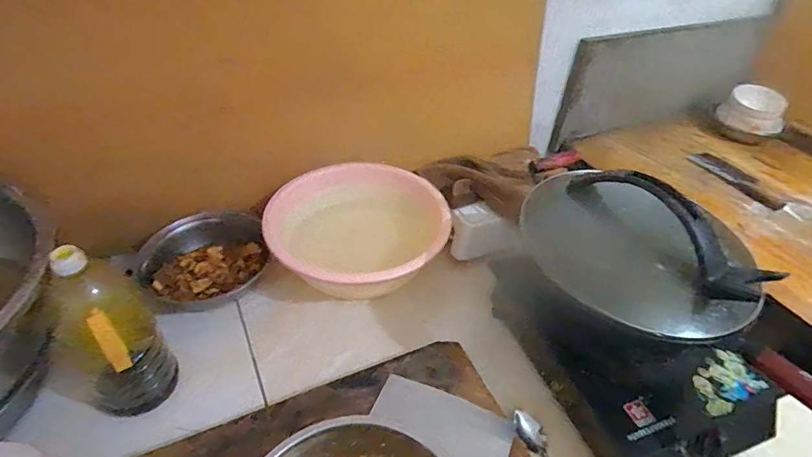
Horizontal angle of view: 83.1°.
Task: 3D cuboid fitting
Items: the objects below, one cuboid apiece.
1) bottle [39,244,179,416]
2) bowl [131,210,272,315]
[{"bbox_3d":[-0.396,0.143,0.595,0.088,0.259,0.117,27,48,24],"label":"bottle"},{"bbox_3d":[-0.367,0.070,0.848,0.220,0.068,0.198,-16,46,-19],"label":"bowl"}]

